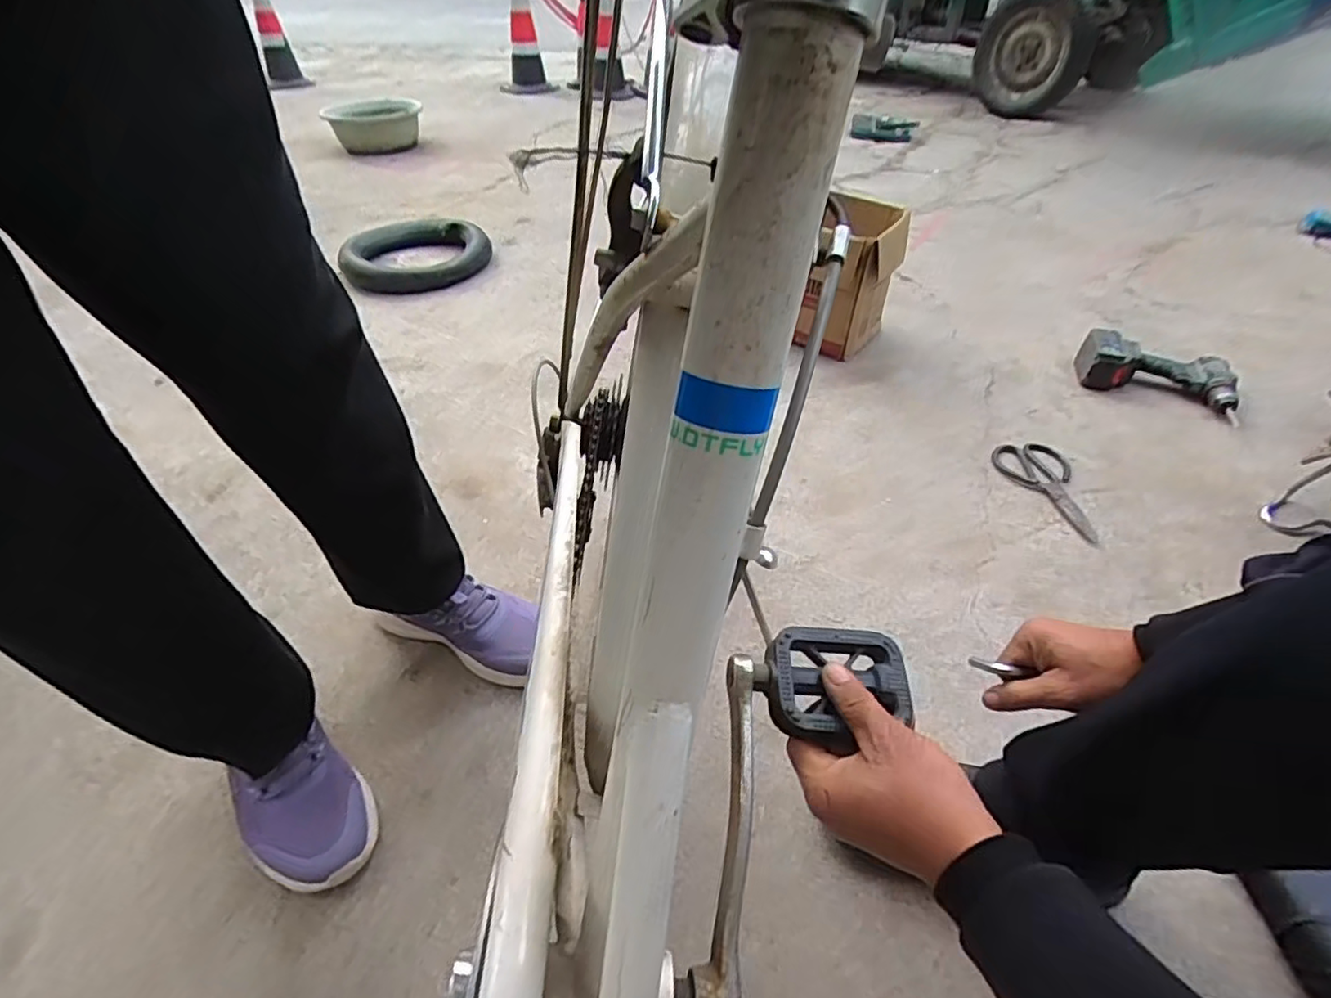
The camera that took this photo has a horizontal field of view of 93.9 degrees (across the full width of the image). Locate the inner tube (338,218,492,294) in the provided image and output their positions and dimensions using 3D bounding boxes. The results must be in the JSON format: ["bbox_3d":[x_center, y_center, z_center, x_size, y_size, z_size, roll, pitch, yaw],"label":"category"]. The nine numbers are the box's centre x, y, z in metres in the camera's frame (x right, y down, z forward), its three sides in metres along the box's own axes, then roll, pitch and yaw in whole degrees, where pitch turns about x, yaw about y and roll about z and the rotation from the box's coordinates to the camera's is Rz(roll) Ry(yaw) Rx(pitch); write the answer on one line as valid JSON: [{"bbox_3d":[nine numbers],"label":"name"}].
[{"bbox_3d":[-0.623,-0.612,1.559,0.346,0.080,0.263,-30,51,-27],"label":"inner tube"}]

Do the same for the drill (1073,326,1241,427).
[{"bbox_3d":[0.920,-0.234,1.163,0.256,0.069,0.144,21,48,21],"label":"drill"}]

